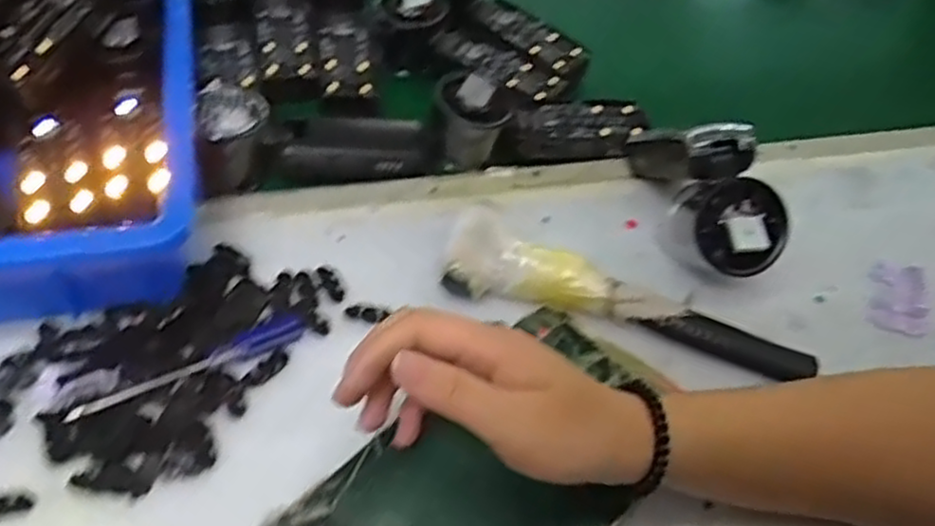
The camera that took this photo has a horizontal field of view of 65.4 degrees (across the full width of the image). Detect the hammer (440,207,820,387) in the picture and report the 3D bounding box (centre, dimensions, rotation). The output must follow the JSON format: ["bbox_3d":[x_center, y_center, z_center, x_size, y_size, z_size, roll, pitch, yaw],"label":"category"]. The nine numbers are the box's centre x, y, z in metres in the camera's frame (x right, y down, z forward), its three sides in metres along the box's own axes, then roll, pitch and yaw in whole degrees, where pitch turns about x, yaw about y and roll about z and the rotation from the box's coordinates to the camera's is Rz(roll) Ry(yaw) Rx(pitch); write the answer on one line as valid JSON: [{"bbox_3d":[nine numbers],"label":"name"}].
[{"bbox_3d":[0.093,0.022,0.426,0.221,0.038,0.041,15,49,9],"label":"hammer"}]

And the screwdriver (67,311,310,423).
[{"bbox_3d":[-0.149,0.053,0.397,0.127,0.010,0.022,-21,53,-21],"label":"screwdriver"}]

